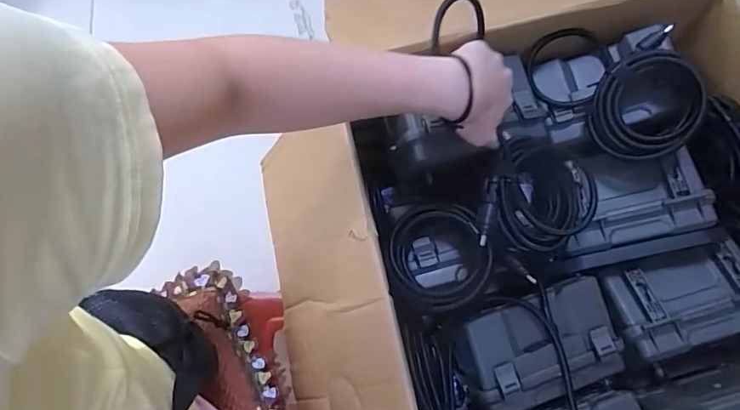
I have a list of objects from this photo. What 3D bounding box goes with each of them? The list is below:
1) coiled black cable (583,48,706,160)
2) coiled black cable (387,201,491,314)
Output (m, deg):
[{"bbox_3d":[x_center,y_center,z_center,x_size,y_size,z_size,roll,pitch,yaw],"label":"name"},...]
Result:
[{"bbox_3d":[0.292,-0.105,0.507,0.101,0.016,0.114,27,105,27],"label":"coiled black cable"},{"bbox_3d":[0.073,0.053,0.508,0.100,0.024,0.110,0,74,2],"label":"coiled black cable"}]

